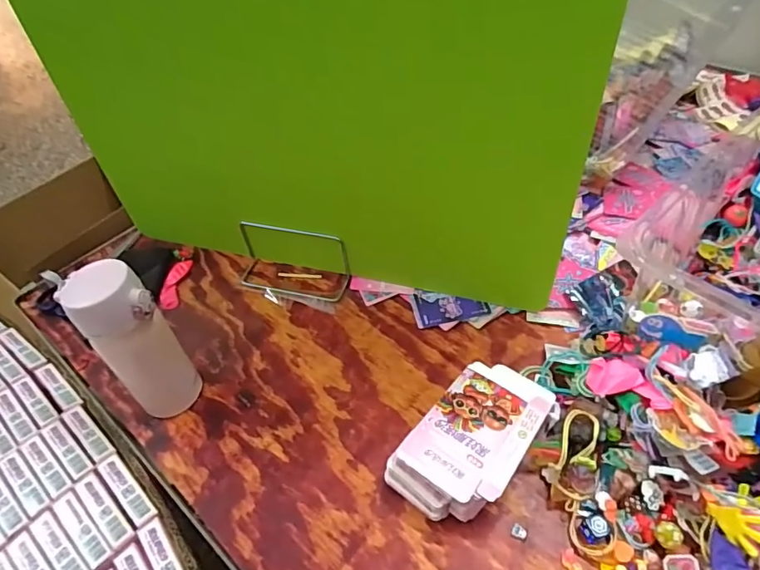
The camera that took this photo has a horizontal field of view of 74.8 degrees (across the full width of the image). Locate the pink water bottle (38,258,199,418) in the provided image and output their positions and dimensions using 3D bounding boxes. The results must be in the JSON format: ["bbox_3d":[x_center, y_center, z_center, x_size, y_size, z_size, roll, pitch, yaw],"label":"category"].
[{"bbox_3d":[-0.251,0.058,0.509,0.066,0.189,0.073,-36,54,-25],"label":"pink water bottle"}]

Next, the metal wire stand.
[{"bbox_3d":[-0.122,-0.034,0.665,0.157,0.076,0.062,11,50,16],"label":"metal wire stand"}]

